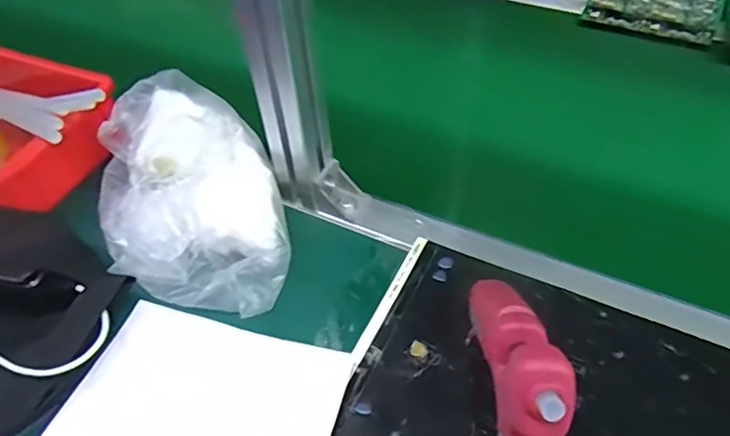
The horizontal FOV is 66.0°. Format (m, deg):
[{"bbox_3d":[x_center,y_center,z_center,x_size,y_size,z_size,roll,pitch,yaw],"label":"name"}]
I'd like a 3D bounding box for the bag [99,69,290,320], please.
[{"bbox_3d":[-0.149,-0.017,0.476,0.143,0.101,0.199,-20,50,-12],"label":"bag"}]

